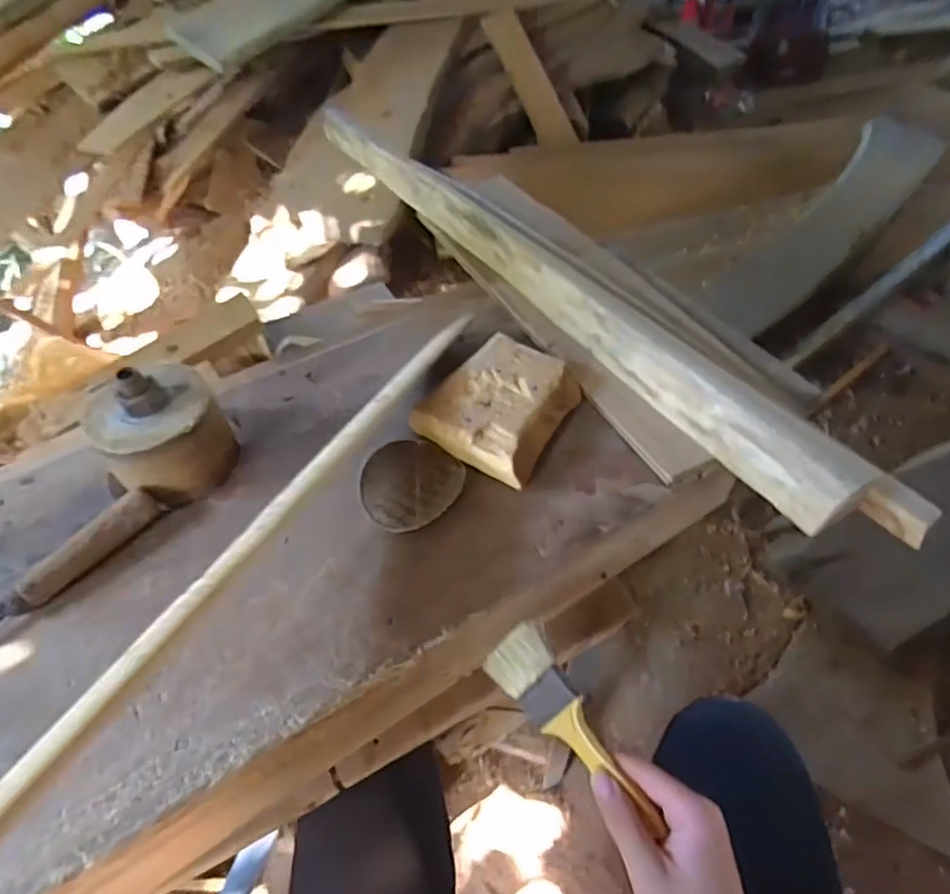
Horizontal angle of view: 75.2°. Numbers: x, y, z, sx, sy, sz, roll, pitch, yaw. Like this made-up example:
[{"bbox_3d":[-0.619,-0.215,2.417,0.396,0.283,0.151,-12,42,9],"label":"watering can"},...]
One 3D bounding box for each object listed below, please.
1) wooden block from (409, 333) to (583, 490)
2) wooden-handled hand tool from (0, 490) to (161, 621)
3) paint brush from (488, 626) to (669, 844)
[{"bbox_3d":[0.024,-0.040,0.559,0.108,0.035,0.134,25,54,20],"label":"wooden block"},{"bbox_3d":[-0.344,0.116,0.465,0.025,0.036,0.230,33,57,25],"label":"wooden-handled hand tool"},{"bbox_3d":[0.073,0.201,0.439,0.158,0.054,0.015,48,21,21],"label":"paint brush"}]

